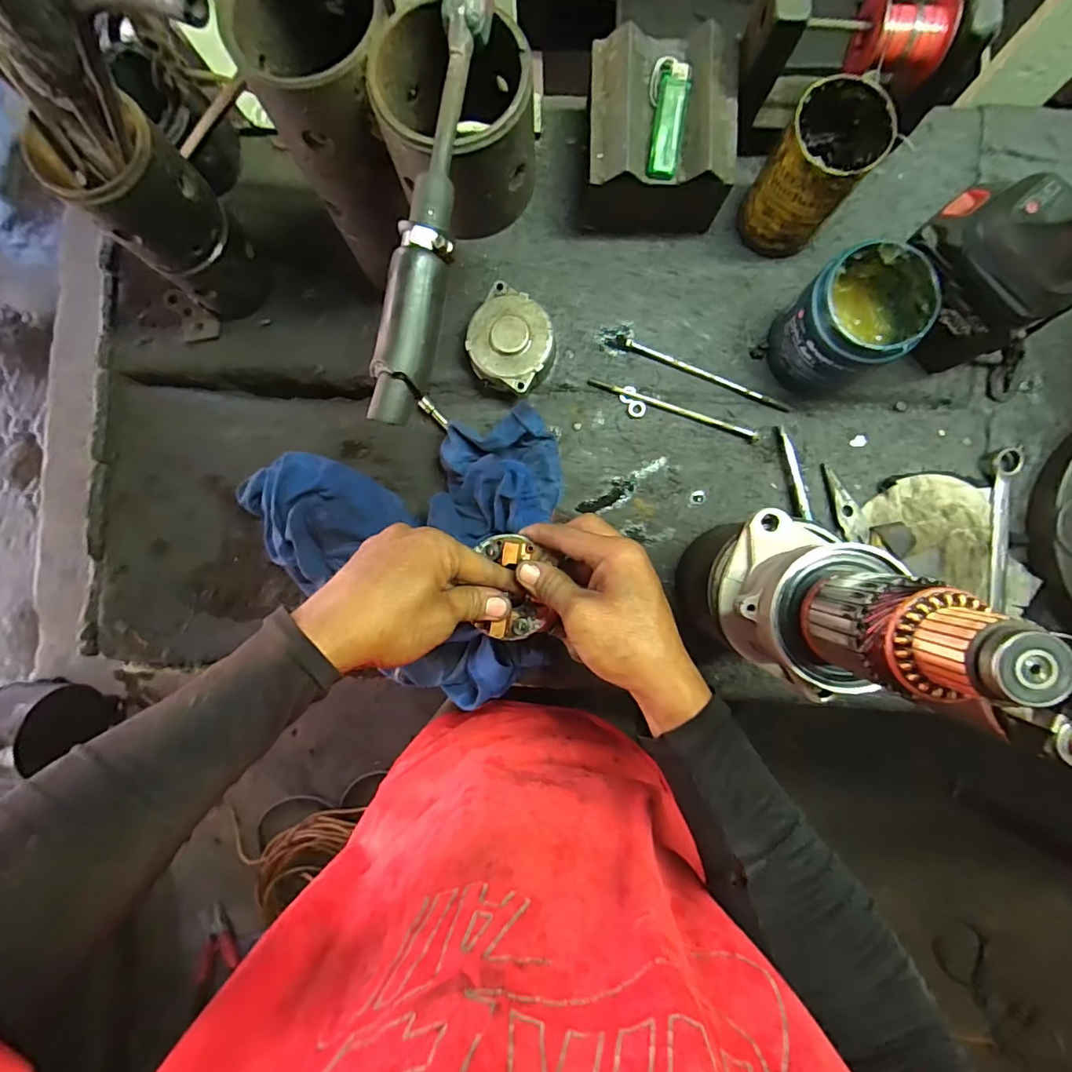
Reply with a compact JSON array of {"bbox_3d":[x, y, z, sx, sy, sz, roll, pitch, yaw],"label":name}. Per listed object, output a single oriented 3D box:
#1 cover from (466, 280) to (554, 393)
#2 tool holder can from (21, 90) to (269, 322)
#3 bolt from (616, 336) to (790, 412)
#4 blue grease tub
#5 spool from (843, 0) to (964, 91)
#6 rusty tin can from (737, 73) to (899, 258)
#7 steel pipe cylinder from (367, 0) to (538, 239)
[{"bbox_3d":[-0.023,-0.178,0.477,0.072,0.039,0.082,22,89,2],"label":"cover"},{"bbox_3d":[-0.288,-0.248,0.418,0.068,0.179,0.082,42,89,3],"label":"tool holder can"},{"bbox_3d":[0.160,-0.154,0.490,0.175,0.013,0.009,23,89,2],"label":"bolt"},{"bbox_3d":[0.264,-0.180,0.440,0.096,0.104,0.089,0,88,2],"label":"blue grease tub"},{"bbox_3d":[0.269,-0.368,0.381,0.061,0.045,0.044,7,88,2],"label":"spool"},{"bbox_3d":[0.231,-0.304,0.438,0.074,0.115,0.078,0,88,2],"label":"rusty tin can"},{"bbox_3d":[-0.047,-0.244,0.306,0.091,0.077,0.095,0,88,2],"label":"steel pipe cylinder"}]

